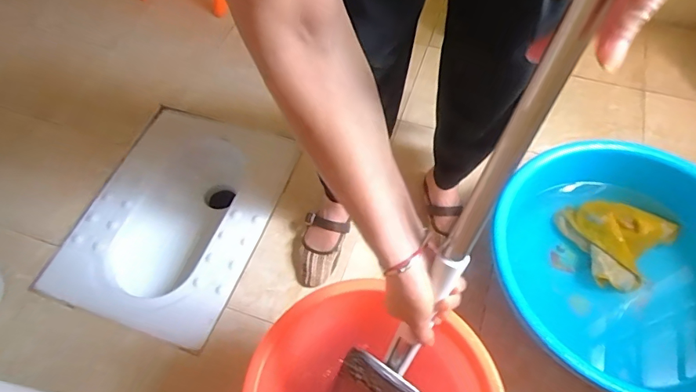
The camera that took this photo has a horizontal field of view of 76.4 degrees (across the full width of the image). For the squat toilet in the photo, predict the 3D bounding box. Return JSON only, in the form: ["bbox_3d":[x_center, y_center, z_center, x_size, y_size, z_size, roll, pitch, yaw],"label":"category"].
[{"bbox_3d":[-0.392,0.072,1.107,0.418,0.197,0.553,15,61,11],"label":"squat toilet"}]

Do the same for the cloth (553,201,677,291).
[{"bbox_3d":[0.572,0.086,0.919,0.195,0.061,0.196,-16,59,-7],"label":"cloth"}]

